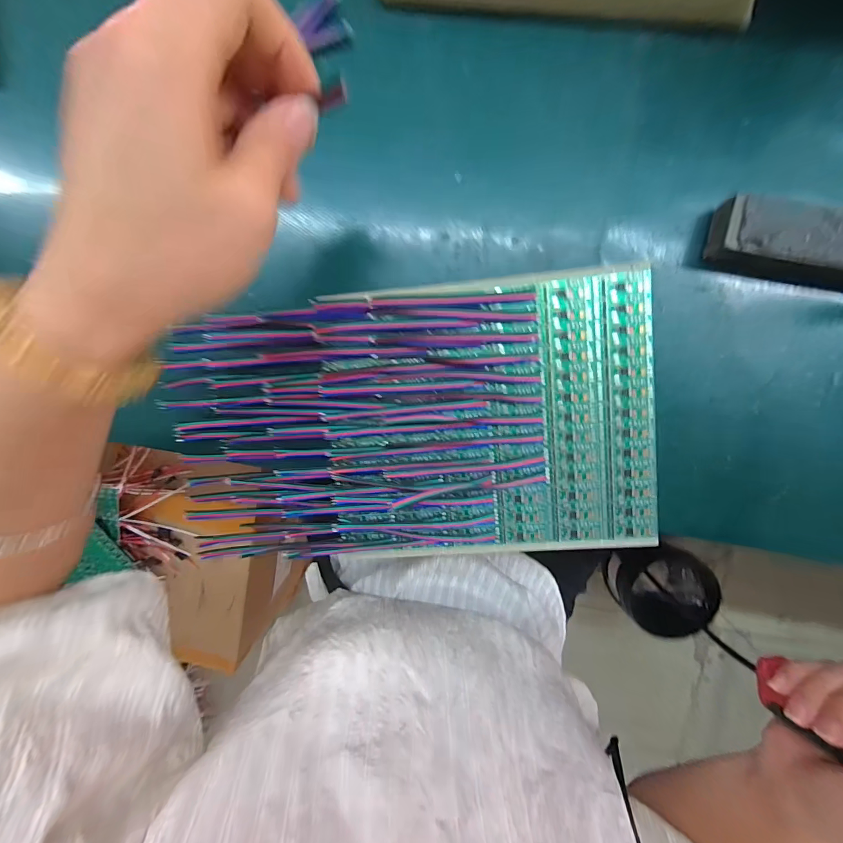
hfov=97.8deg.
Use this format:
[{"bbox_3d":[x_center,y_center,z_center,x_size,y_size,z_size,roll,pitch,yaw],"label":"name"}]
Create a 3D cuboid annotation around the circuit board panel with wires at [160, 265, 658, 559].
[{"bbox_3d":[-0.004,0.005,0.222,0.277,0.015,0.161,-5,97,4],"label":"circuit board panel with wires"}]

